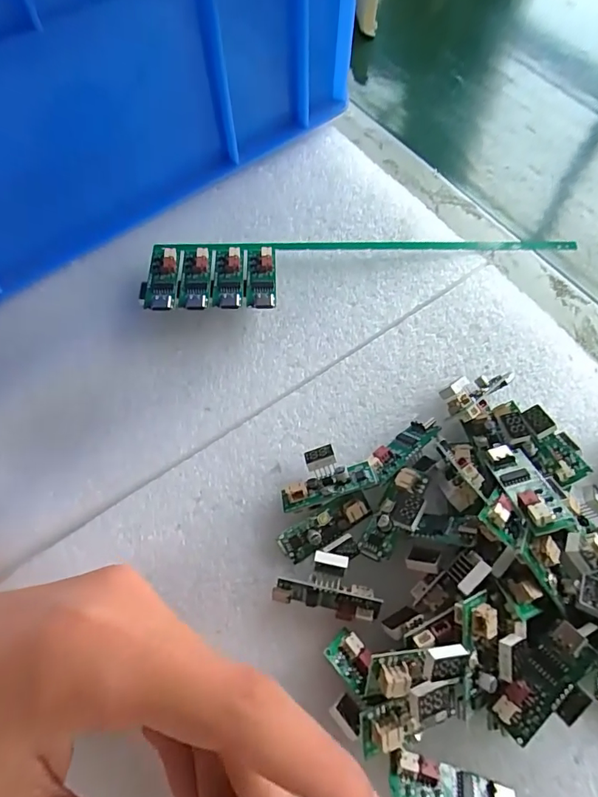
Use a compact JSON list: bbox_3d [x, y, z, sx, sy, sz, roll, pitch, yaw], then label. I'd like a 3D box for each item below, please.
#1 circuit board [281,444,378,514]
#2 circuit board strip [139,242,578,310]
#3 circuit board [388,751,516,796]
[{"bbox_3d":[0.010,0.031,0.193,0.037,0.014,0.021,-16,68,-6],"label":"circuit board"},{"bbox_3d":[0.032,-0.063,0.235,0.215,0.015,0.043,-2,65,-2],"label":"circuit board strip"},{"bbox_3d":[0.047,0.129,0.151,0.039,0.009,0.021,18,66,7],"label":"circuit board"}]

